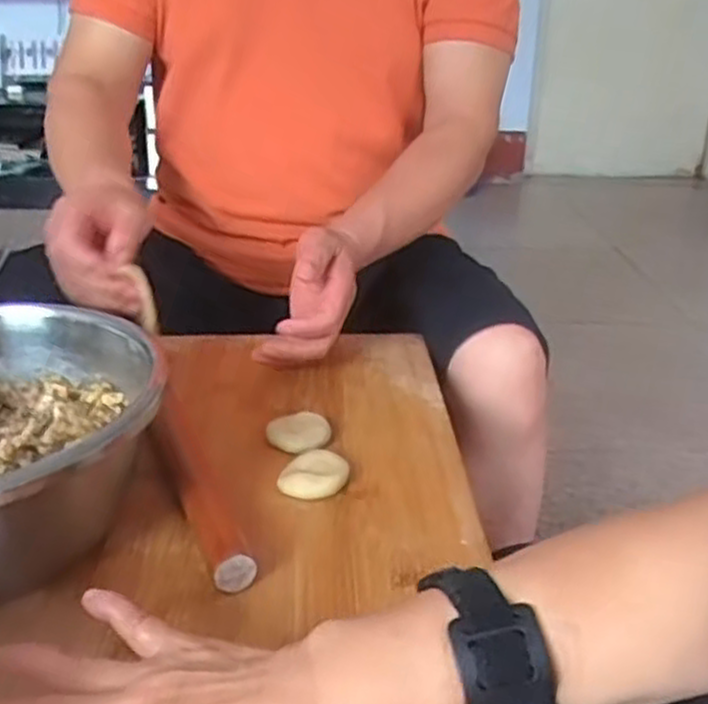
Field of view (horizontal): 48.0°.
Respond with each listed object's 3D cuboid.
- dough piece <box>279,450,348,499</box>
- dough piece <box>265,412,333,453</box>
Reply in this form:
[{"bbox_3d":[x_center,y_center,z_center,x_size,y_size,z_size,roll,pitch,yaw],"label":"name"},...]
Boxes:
[{"bbox_3d":[-0.024,0.084,0.547,0.040,0.011,0.048,17,29,29],"label":"dough piece"},{"bbox_3d":[-0.040,0.061,0.593,0.044,0.016,0.045,2,25,-1],"label":"dough piece"}]

